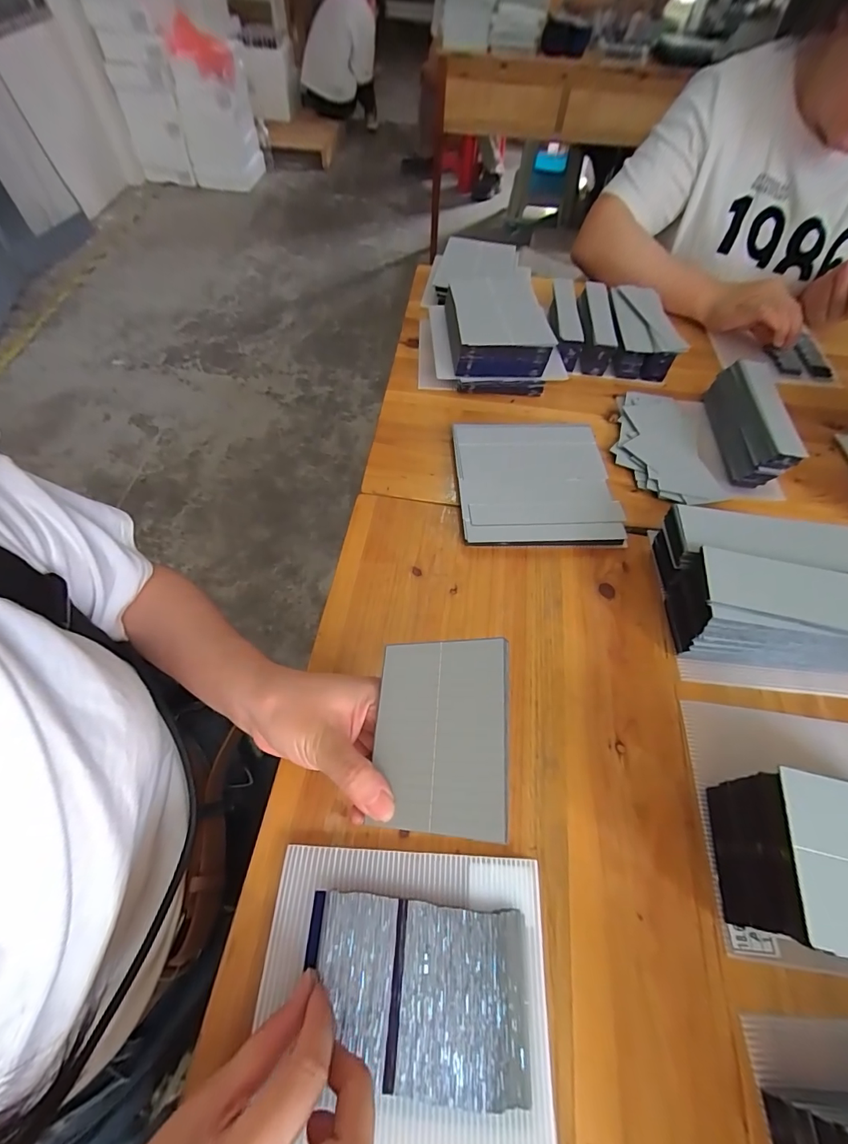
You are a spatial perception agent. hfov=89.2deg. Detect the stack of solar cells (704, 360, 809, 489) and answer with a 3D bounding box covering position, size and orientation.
[{"bbox_3d":[0.357,-0.166,0.478,0.031,0.064,0.154,6,59,0],"label":"stack of solar cells"}]

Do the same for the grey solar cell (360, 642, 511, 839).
[{"bbox_3d":[0.008,0.089,0.244,0.077,0.004,0.100,-7,60,22],"label":"grey solar cell"}]

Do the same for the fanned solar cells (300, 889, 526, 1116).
[{"bbox_3d":[-0.005,0.233,0.238,0.125,0.007,0.079,6,59,1],"label":"fanned solar cells"}]

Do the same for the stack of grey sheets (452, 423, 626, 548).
[{"bbox_3d":[0.113,-0.094,0.452,0.156,0.015,0.156,-1,59,-4],"label":"stack of grey sheets"}]

